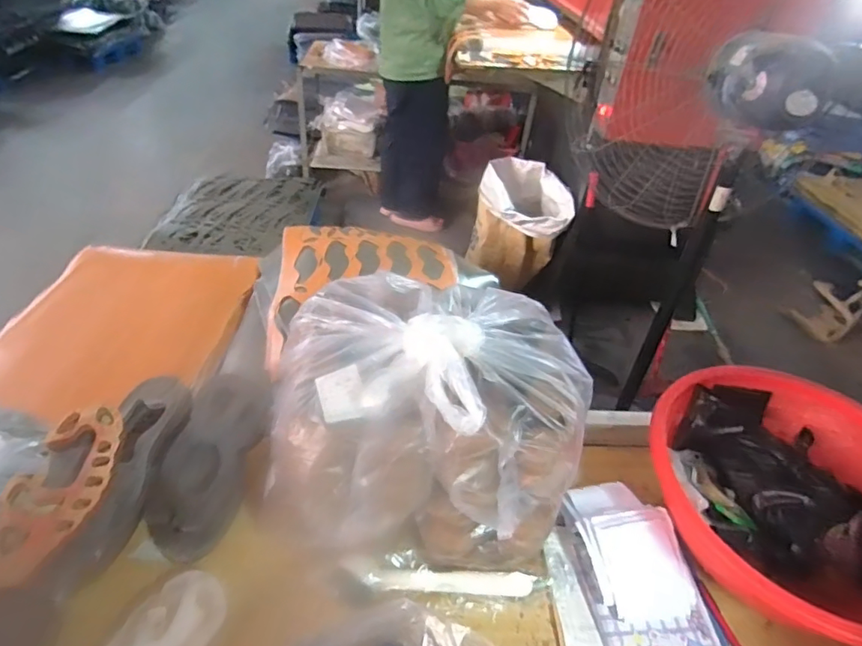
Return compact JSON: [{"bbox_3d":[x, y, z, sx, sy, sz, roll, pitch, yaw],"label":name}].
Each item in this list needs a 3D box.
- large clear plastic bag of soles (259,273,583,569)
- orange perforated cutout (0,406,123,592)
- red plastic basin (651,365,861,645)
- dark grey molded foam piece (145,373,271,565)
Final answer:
[{"bbox_3d":[0.012,0.112,0.695,0.396,0.233,0.313,4,39,-3],"label":"large clear plastic bag of soles"},{"bbox_3d":[-0.440,0.201,0.618,0.100,0.040,0.224,6,39,-1],"label":"orange perforated cutout"},{"bbox_3d":[0.511,0.253,0.745,0.377,0.139,0.398,-17,45,-26],"label":"red plastic basin"},{"bbox_3d":[-0.304,0.189,0.727,0.112,0.047,0.266,7,55,0],"label":"dark grey molded foam piece"}]

